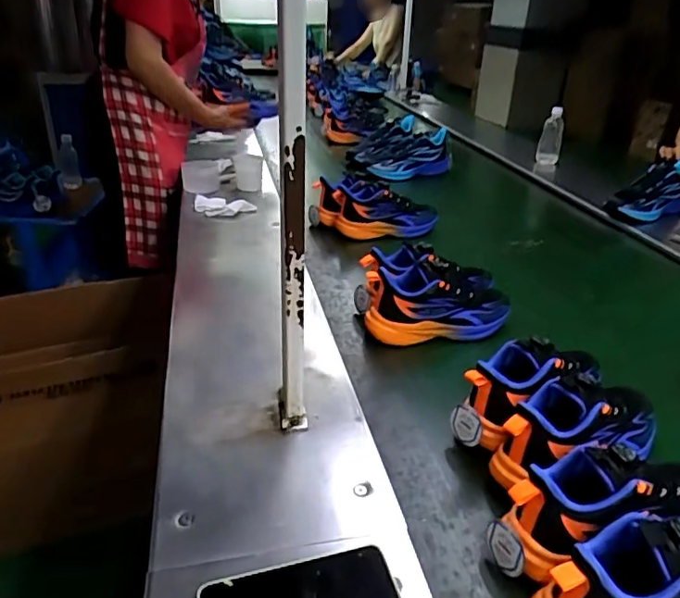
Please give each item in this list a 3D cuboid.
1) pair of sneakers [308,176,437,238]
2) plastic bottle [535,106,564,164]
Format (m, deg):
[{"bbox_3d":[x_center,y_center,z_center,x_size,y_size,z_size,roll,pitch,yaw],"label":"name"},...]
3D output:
[{"bbox_3d":[0.072,-0.205,1.240,0.279,0.104,0.137,8,28,5],"label":"pair of sneakers"},{"bbox_3d":[0.658,-0.506,1.744,0.068,0.167,0.060,15,30,18],"label":"plastic bottle"}]

